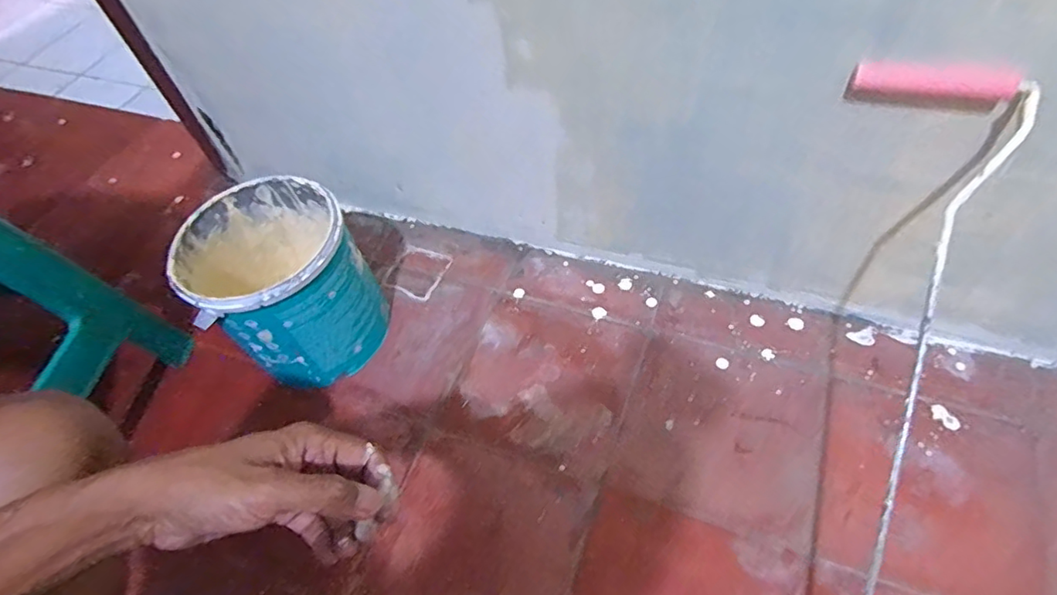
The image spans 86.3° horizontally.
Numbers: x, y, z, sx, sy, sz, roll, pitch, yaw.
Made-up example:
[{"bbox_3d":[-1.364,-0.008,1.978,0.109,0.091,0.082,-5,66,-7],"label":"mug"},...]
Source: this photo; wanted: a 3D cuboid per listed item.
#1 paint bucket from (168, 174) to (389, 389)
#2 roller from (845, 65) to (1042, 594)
[{"bbox_3d":[-0.288,-0.013,0.680,0.177,0.188,0.183,-3,53,4],"label":"paint bucket"},{"bbox_3d":[0.265,0.055,0.412,0.116,0.037,0.477,12,82,15],"label":"roller"}]

